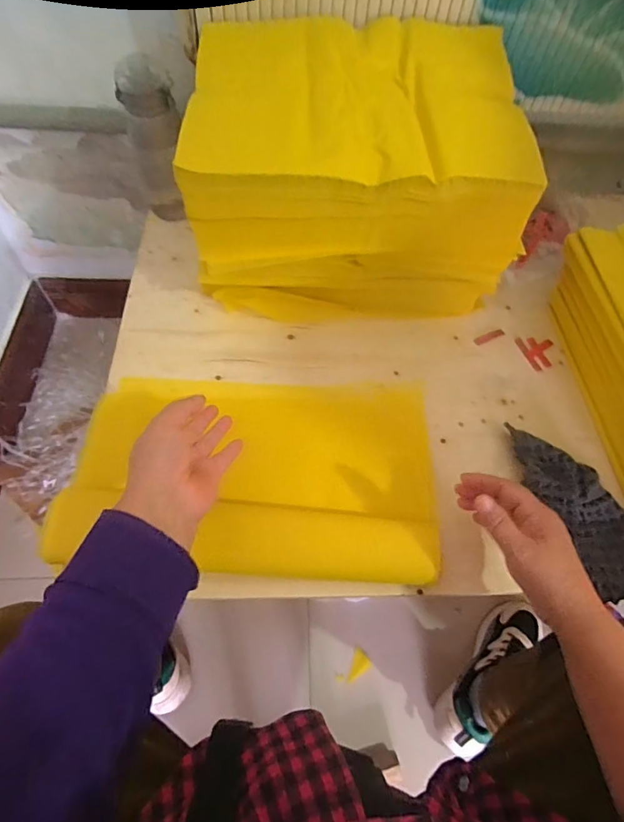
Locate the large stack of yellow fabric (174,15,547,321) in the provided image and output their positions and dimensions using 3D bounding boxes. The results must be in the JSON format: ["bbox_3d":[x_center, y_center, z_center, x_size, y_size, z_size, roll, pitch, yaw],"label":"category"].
[{"bbox_3d":[0.044,-0.289,0.560,0.356,0.215,0.273,0,61,-4],"label":"large stack of yellow fabric"}]

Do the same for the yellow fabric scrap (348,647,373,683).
[{"bbox_3d":[0.083,0.436,0.760,0.031,0.006,0.052,18,61,6],"label":"yellow fabric scrap"}]

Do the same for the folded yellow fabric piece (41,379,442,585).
[{"bbox_3d":[-0.057,0.058,0.464,0.363,0.029,0.208,4,60,-2],"label":"folded yellow fabric piece"}]

